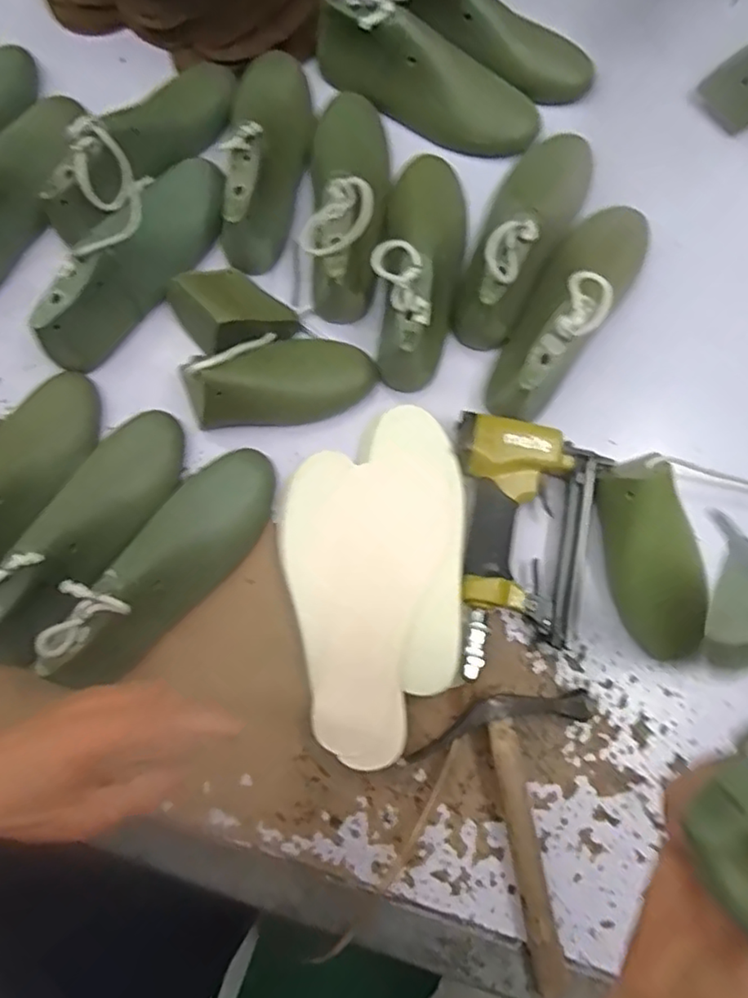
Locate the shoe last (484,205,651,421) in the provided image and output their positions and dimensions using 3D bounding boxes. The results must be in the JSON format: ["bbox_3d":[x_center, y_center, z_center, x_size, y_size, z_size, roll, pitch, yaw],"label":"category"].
[{"bbox_3d":[0.182,-0.187,0.592,0.079,0.085,0.251,35,80,6],"label":"shoe last"}]

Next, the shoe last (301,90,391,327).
[{"bbox_3d":[-0.026,-0.308,0.623,0.080,0.092,0.246,2,78,0],"label":"shoe last"}]

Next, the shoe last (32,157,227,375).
[{"bbox_3d":[-0.237,-0.238,0.616,0.072,0.085,0.254,32,80,6],"label":"shoe last"}]

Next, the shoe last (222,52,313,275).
[{"bbox_3d":[-0.109,-0.356,0.629,0.081,0.083,0.246,4,77,1],"label":"shoe last"}]

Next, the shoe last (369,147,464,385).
[{"bbox_3d":[0.040,-0.234,0.600,0.088,0.069,0.243,12,78,2],"label":"shoe last"}]

